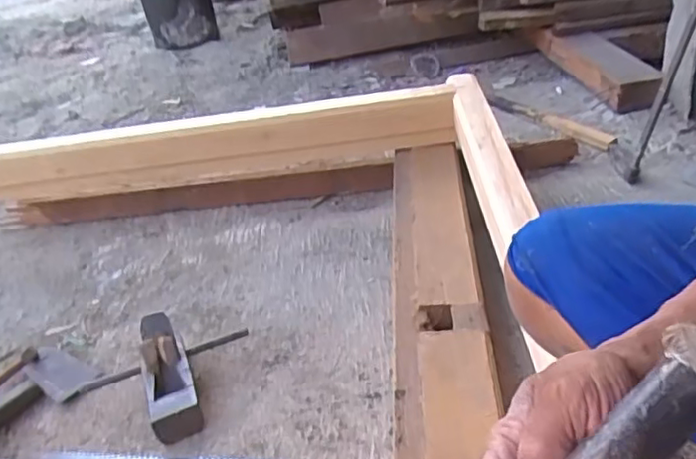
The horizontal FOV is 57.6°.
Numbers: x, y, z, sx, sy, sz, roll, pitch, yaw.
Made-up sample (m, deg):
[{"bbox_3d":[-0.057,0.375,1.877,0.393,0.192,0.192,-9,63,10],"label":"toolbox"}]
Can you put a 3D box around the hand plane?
[{"bbox_3d":[-0.248,0.198,0.866,0.063,0.046,0.188,-17,48,-15],"label":"hand plane"}]

